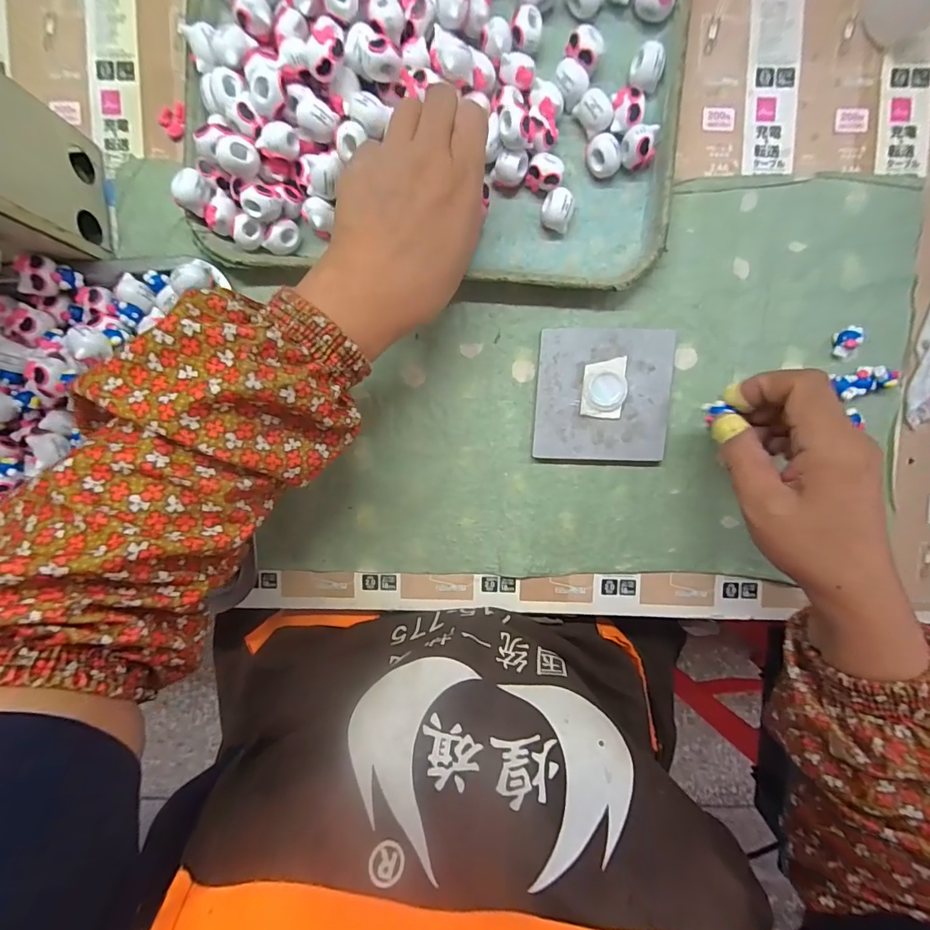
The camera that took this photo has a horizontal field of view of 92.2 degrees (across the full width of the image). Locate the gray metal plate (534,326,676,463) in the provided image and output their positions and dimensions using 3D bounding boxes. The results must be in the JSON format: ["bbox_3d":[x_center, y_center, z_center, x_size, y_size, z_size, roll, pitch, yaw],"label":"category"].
[{"bbox_3d":[0.104,-0.052,0.335,0.098,0.016,0.096,2,95,0],"label":"gray metal plate"}]

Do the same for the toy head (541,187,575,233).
[{"bbox_3d":[0.066,-0.181,0.318,0.022,0.022,0.021,0,95,0],"label":"toy head"}]

